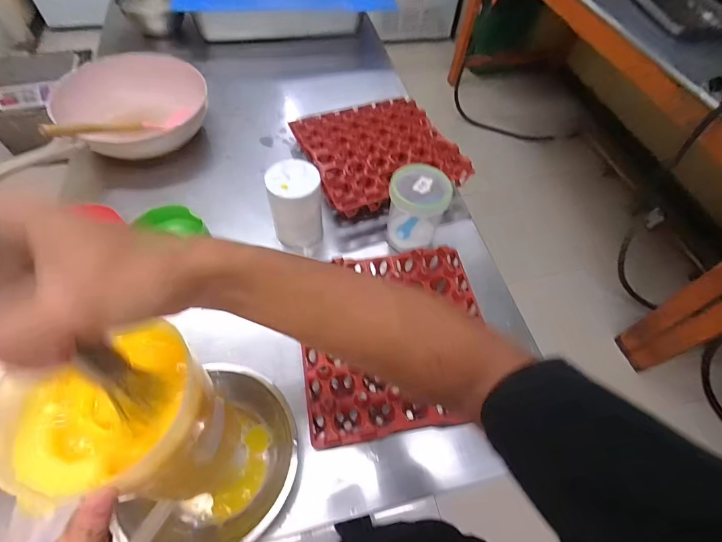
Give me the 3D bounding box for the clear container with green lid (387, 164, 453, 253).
[{"bbox_3d":[0.093,-0.106,0.679,0.089,0.140,0.093,2,57,-3],"label":"clear container with green lid"}]

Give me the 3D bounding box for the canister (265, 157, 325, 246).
[{"bbox_3d":[-0.115,-0.116,0.675,0.087,0.130,0.086,2,57,-3],"label":"canister"}]

